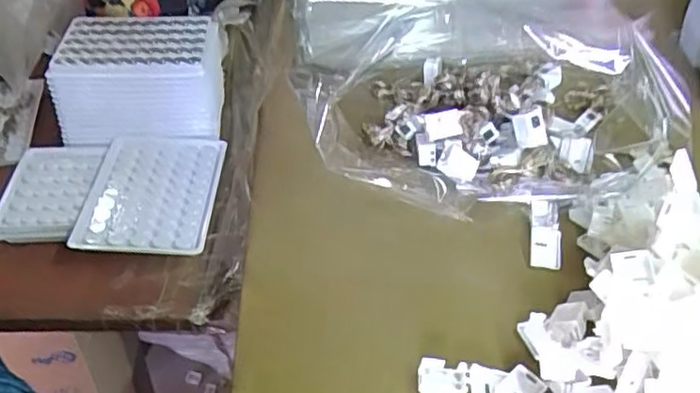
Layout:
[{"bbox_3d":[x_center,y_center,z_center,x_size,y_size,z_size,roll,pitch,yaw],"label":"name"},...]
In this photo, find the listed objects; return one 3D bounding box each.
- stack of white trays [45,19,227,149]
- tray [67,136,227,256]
[{"bbox_3d":[-0.178,-0.100,0.563,0.132,0.075,0.102,-2,40,-3],"label":"stack of white trays"},{"bbox_3d":[-0.154,-0.002,0.503,0.098,0.016,0.120,0,41,0],"label":"tray"}]

